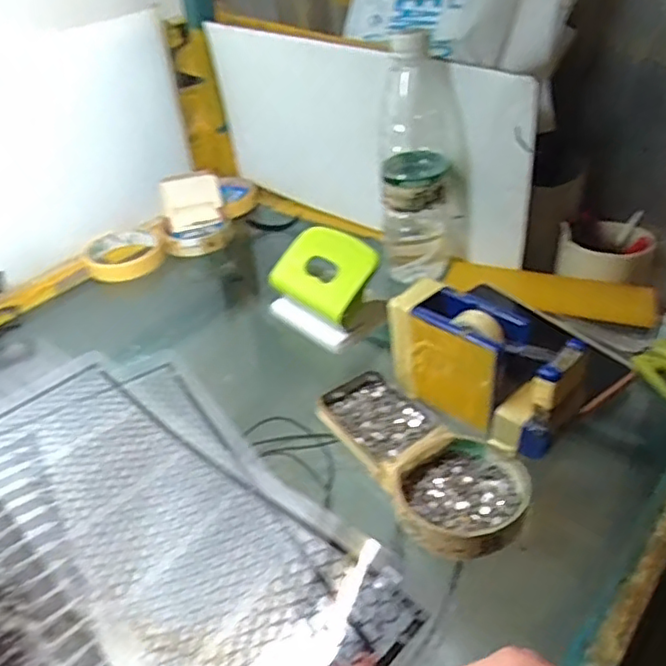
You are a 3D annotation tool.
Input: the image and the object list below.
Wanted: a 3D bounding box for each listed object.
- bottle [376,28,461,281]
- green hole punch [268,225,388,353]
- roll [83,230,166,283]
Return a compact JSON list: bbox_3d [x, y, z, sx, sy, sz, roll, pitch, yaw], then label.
[{"bbox_3d":[0.084,-0.153,0.583,0.076,0.218,0.074,1,37,9],"label":"bottle"},{"bbox_3d":[-0.004,-0.043,0.566,0.066,0.069,0.107,-31,44,-30],"label":"green hole punch"},{"bbox_3d":[-0.241,-0.090,0.725,0.082,0.034,0.082,-4,37,3],"label":"roll"}]

